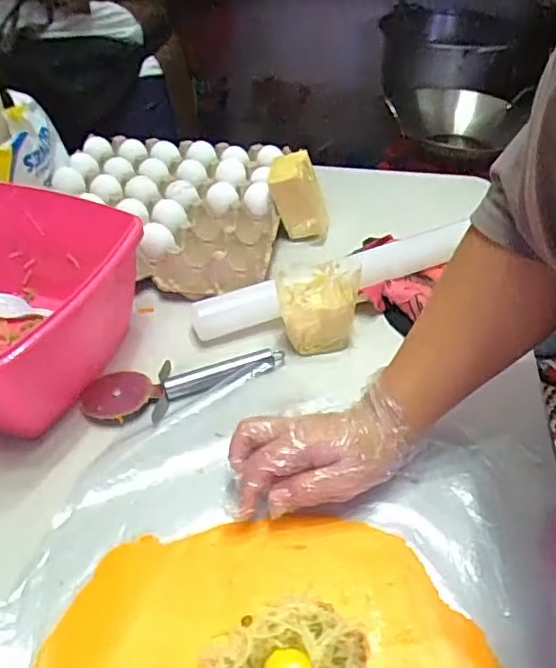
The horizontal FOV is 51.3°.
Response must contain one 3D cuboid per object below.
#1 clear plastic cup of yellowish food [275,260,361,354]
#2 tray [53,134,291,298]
[{"bbox_3d":[0.040,-0.027,0.555,0.077,0.067,0.052,-1,43,-1],"label":"clear plastic cup of yellowish food"},{"bbox_3d":[-0.136,-0.151,0.697,0.273,0.063,0.253,6,43,7],"label":"tray"}]

